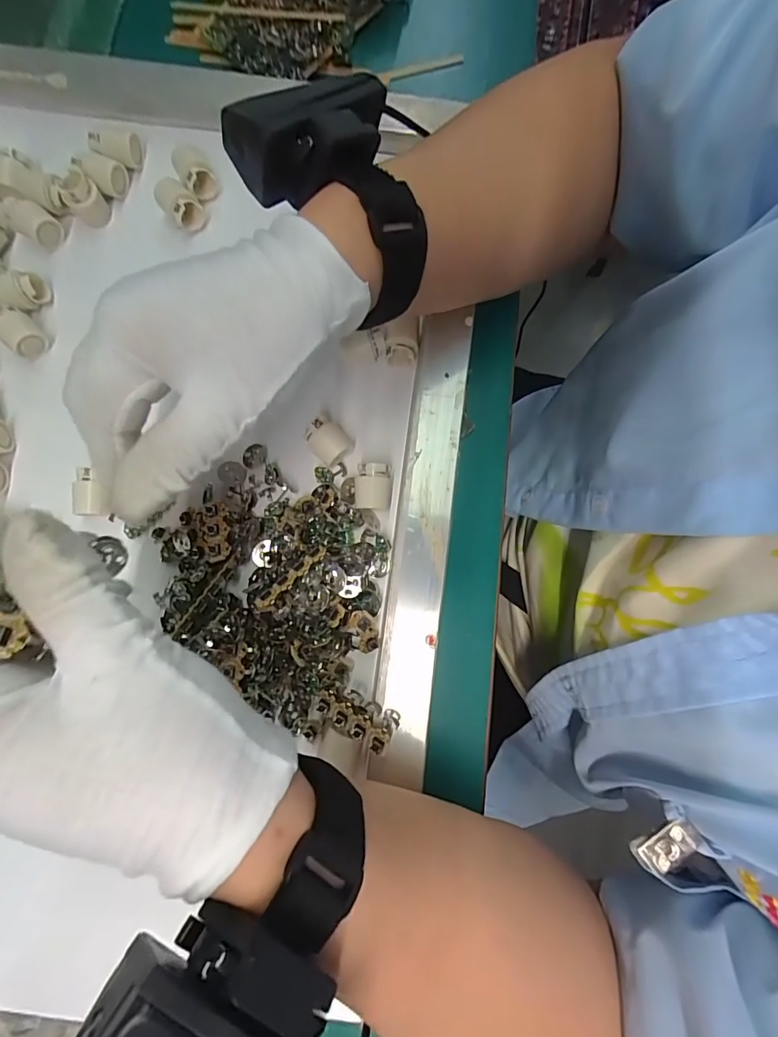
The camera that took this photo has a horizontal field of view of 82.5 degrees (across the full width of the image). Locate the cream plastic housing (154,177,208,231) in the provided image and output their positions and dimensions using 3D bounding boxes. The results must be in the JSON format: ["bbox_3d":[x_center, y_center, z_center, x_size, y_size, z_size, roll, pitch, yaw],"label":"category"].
[{"bbox_3d":[-0.134,-0.201,0.282,0.030,0.017,0.019,44,82,8],"label":"cream plastic housing"}]

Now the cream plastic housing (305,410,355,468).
[{"bbox_3d":[-0.036,-0.046,0.260,0.021,0.016,0.030,-40,82,-7],"label":"cream plastic housing"}]

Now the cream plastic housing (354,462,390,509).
[{"bbox_3d":[-0.009,-0.018,0.255,0.021,0.017,0.025,4,79,1],"label":"cream plastic housing"}]

